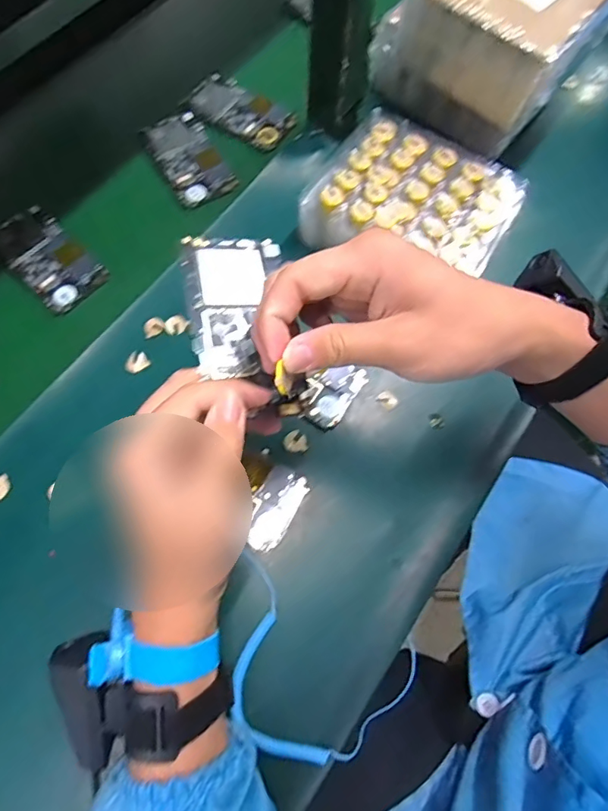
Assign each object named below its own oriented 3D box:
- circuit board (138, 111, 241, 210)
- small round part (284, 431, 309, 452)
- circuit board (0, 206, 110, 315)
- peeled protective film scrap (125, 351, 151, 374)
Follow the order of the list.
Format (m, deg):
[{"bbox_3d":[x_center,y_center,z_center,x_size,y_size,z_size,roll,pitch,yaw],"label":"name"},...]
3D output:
[{"bbox_3d":[-0.126,-0.269,0.536,0.067,0.008,0.119,-29,72,-12],"label":"circuit board"},{"bbox_3d":[-0.007,0.031,0.424,0.020,0.005,0.018,3,68,0],"label":"small round part"},{"bbox_3d":[-0.252,-0.147,0.485,0.118,0.014,0.064,43,74,12],"label":"circuit board"},{"bbox_3d":[-0.150,-0.039,0.442,0.021,0.006,0.017,-38,103,-17],"label":"peeled protective film scrap"}]

